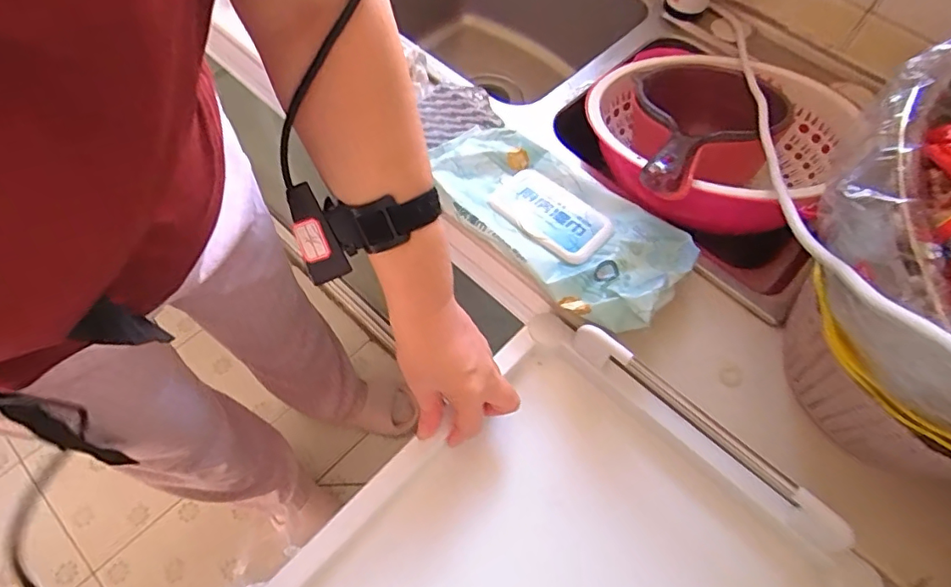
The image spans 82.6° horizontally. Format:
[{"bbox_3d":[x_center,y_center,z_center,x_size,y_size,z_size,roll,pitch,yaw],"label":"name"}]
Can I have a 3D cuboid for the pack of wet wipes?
[{"bbox_3d":[0.074,-0.072,0.527,0.263,0.049,0.134,42,68,19],"label":"pack of wet wipes"}]

